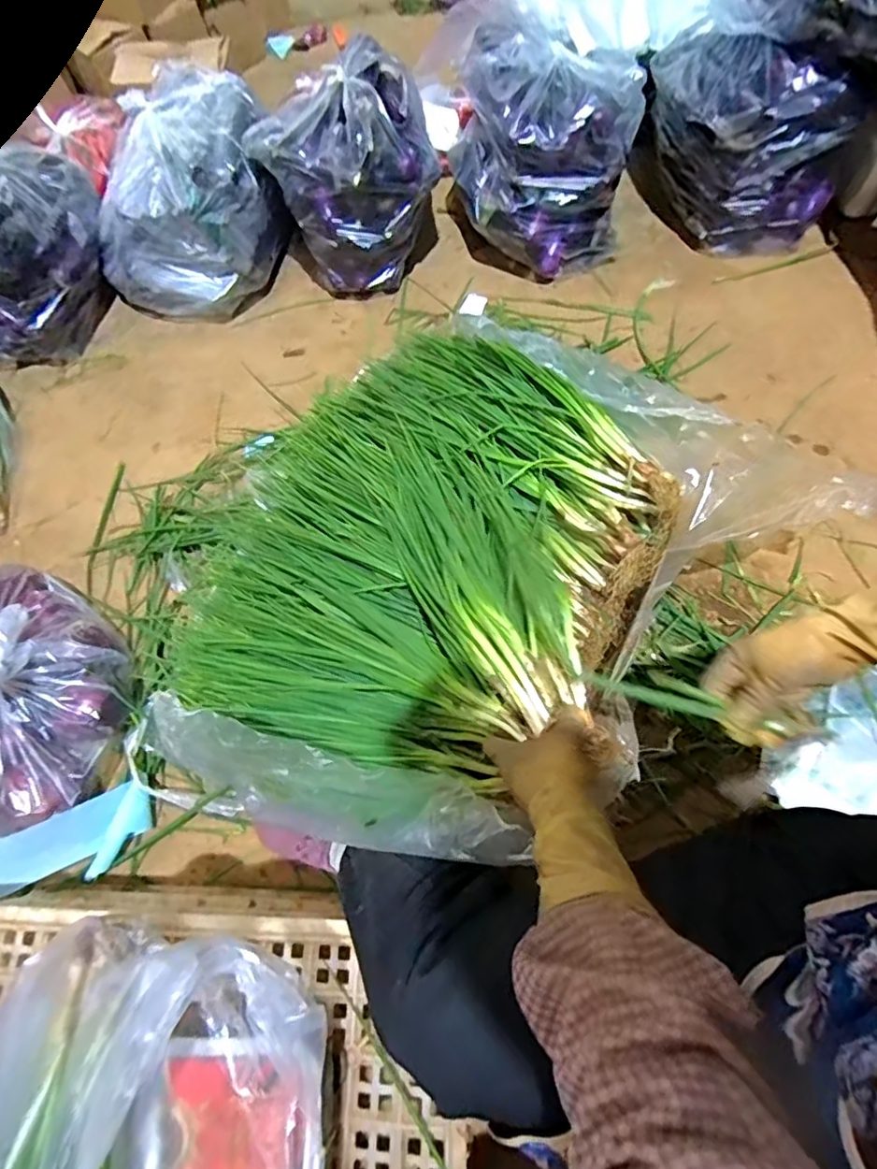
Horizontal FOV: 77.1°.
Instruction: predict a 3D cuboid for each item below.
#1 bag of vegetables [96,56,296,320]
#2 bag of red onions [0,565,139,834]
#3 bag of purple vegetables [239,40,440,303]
[{"bbox_3d":[-0.513,-0.797,1.122,0.377,0.242,0.430,-14,67,-3],"label":"bag of vegetables"},{"bbox_3d":[-0.589,0.169,0.754,0.306,0.152,0.364,20,69,11],"label":"bag of red onions"},{"bbox_3d":[-0.160,-0.767,1.065,0.305,0.284,0.256,-29,68,-9],"label":"bag of purple vegetables"}]

